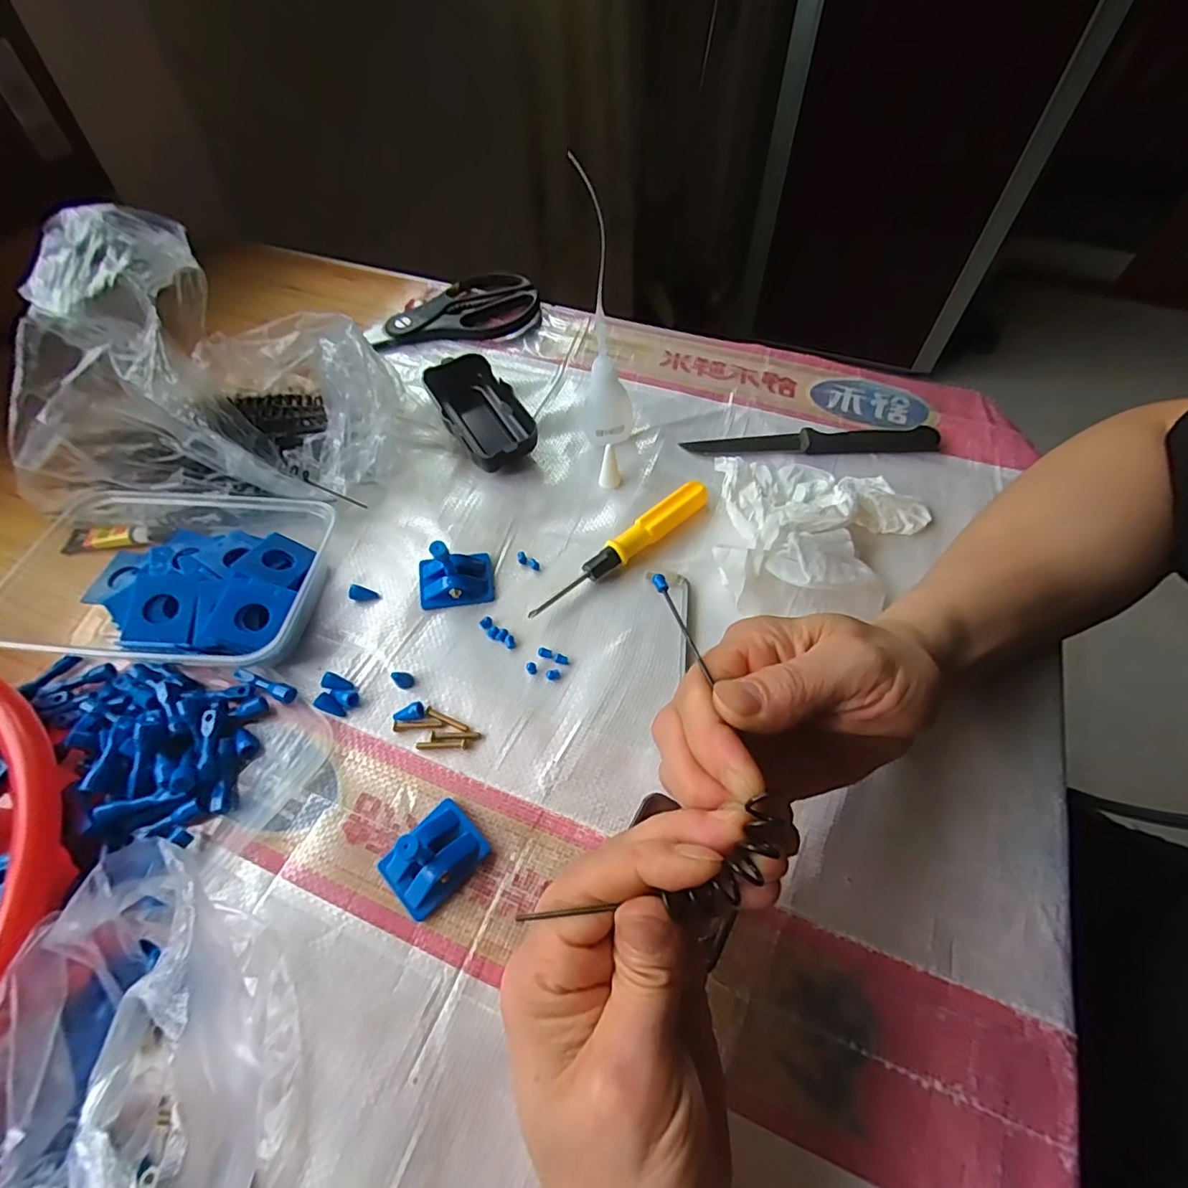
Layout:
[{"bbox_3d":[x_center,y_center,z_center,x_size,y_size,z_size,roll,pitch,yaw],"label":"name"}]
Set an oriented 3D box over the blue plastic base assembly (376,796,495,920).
[{"bbox_3d":[-0.076,0.122,0.259,0.043,0.021,0.035,-39,64,-20],"label":"blue plastic base assembly"}]

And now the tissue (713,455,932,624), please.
[{"bbox_3d":[0.145,-0.042,0.344,0.137,0.034,0.114,4,58,5],"label":"tissue"}]

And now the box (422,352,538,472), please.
[{"bbox_3d":[-0.082,-0.131,0.407,0.053,0.028,0.109,-26,60,-13],"label":"box"}]

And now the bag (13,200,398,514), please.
[{"bbox_3d":[-0.243,-0.153,0.361,0.215,0.141,0.166,-2,58,1],"label":"bag"}]

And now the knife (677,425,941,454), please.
[{"bbox_3d":[0.155,-0.109,0.396,0.176,0.008,0.020,-2,58,1],"label":"knife"}]

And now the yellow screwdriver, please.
[{"bbox_3d":[0.019,-0.028,0.350,0.141,0.018,0.016,-38,64,-19],"label":"yellow screwdriver"}]

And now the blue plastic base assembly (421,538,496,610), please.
[{"bbox_3d":[-0.087,-0.016,0.337,0.045,0.031,0.037,-8,58,-2],"label":"blue plastic base assembly"}]

